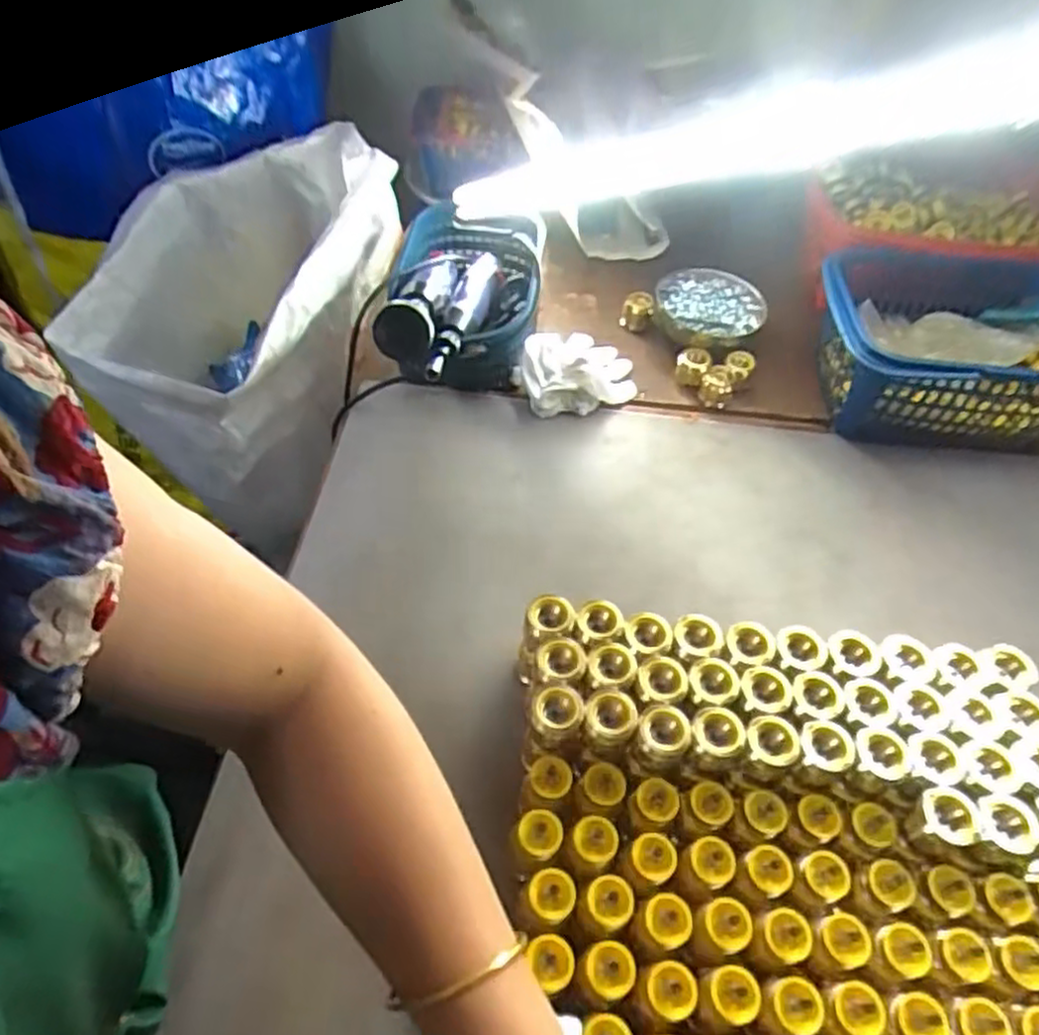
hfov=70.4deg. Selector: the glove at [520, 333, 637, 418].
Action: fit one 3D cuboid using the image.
[{"bbox_3d":[0.063,-0.141,0.711,0.127,0.053,0.071,-20,57,-19],"label":"glove"}]

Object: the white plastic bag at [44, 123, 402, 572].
[{"bbox_3d":[-0.248,-0.223,0.742,0.190,0.186,0.361,11,53,3],"label":"white plastic bag"}]

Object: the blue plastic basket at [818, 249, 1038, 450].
[{"bbox_3d":[0.412,-0.157,0.704,0.256,0.111,0.185,4,53,-3],"label":"blue plastic basket"}]

